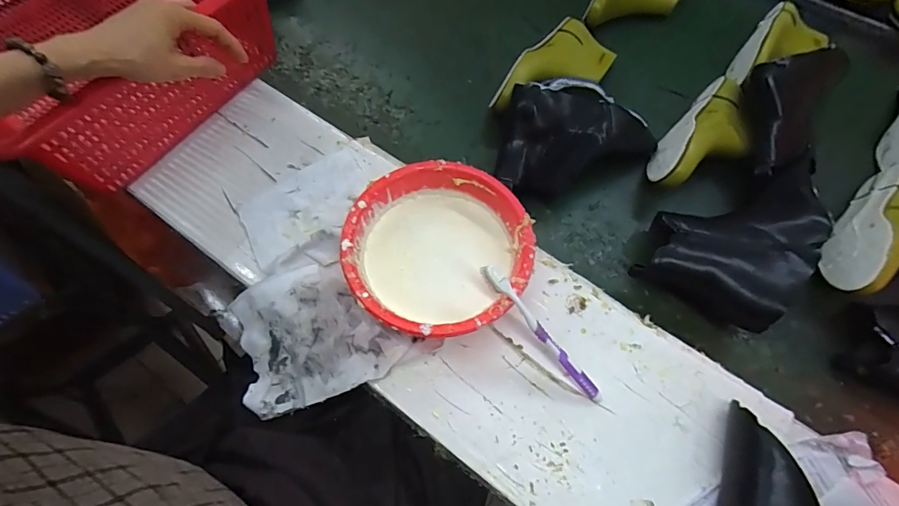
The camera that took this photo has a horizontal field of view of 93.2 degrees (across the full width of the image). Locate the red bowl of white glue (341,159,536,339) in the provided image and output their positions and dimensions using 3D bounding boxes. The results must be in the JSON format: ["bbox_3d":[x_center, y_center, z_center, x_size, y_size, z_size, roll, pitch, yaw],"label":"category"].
[{"bbox_3d":[-0.011,0.003,0.464,0.183,0.076,0.189,1,63,-1],"label":"red bowl of white glue"}]

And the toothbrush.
[{"bbox_3d":[0.092,0.082,0.418,0.012,0.018,0.183,-45,103,-21],"label":"toothbrush"}]

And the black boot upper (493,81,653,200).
[{"bbox_3d":[0.161,-0.162,0.580,0.235,0.089,0.147,-21,65,-12],"label":"black boot upper"}]

